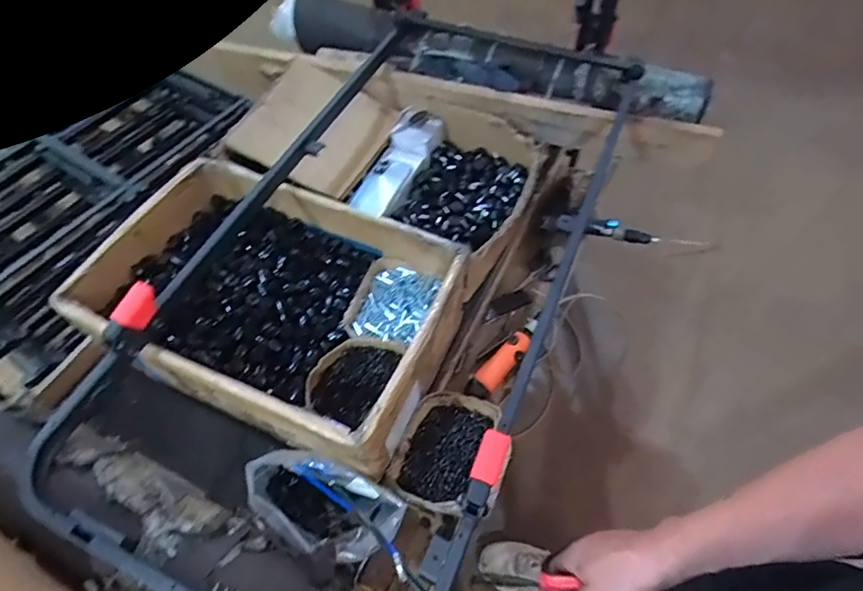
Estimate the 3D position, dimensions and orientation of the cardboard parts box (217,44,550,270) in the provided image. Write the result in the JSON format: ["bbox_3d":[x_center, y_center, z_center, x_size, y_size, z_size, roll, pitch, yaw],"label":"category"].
[{"bbox_3d":[-0.072,-0.290,1.052,0.588,0.150,0.419,22,61,15],"label":"cardboard parts box"}]

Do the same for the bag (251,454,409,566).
[{"bbox_3d":[-0.148,0.284,0.698,0.211,0.100,0.114,20,60,14],"label":"bag"}]

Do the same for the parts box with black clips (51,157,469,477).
[{"bbox_3d":[-0.246,0.004,0.832,0.542,0.147,0.364,21,61,15],"label":"parts box with black clips"}]

